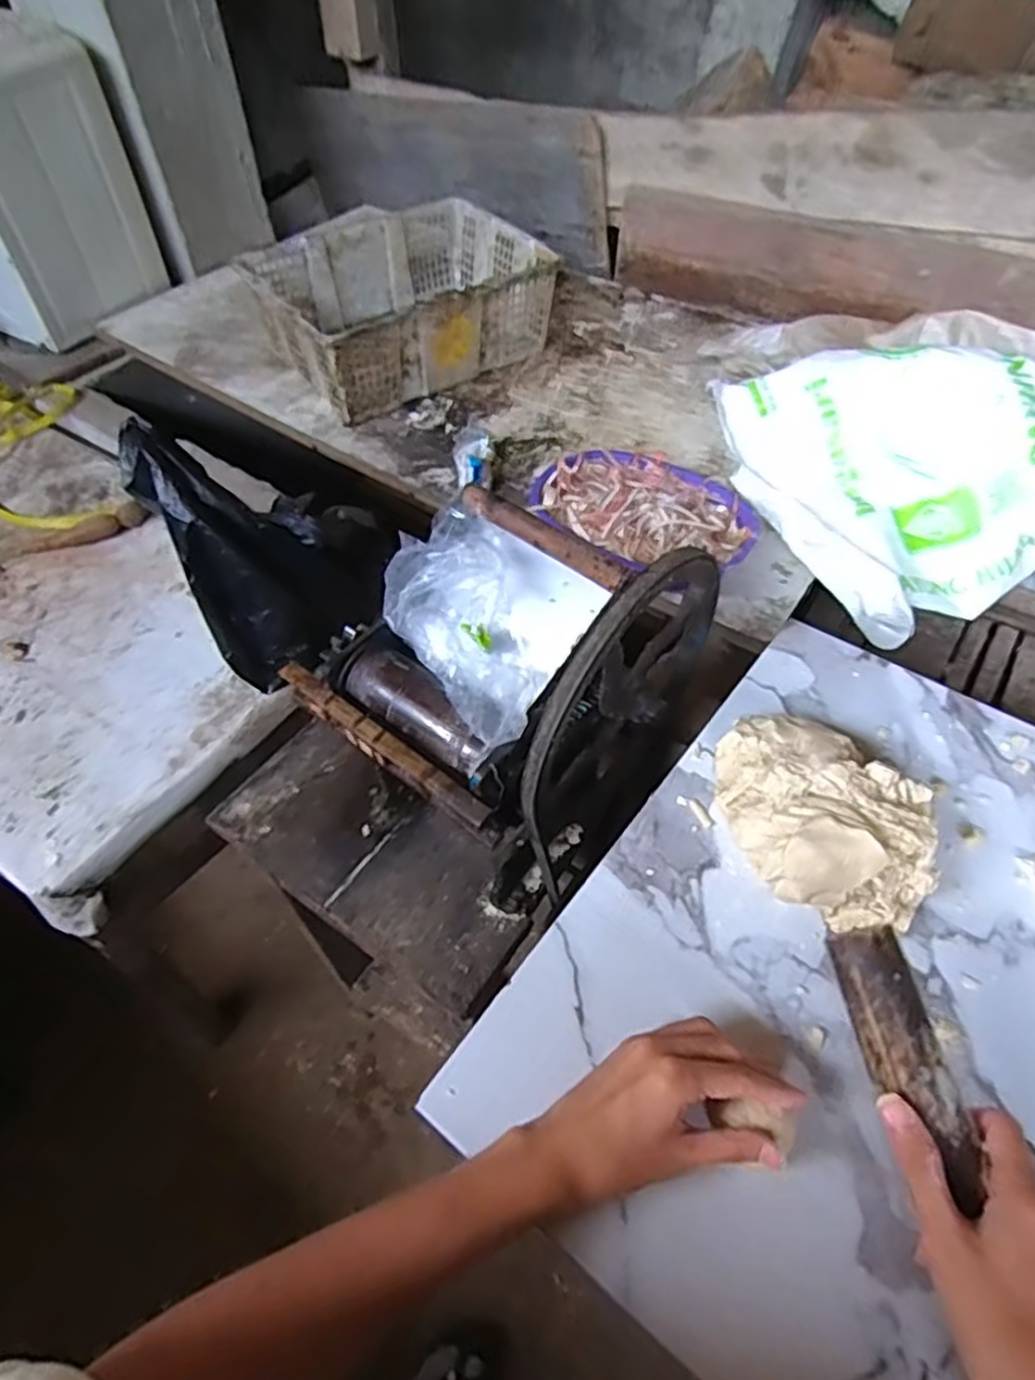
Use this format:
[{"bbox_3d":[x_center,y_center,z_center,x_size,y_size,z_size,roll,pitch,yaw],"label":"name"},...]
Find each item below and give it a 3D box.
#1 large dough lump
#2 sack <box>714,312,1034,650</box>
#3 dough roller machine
[{"bbox_3d":[0.214,0.080,0.501,0.134,0.065,0.160,0,52,0],"label":"large dough lump"},{"bbox_3d":[0.640,-0.281,0.942,0.683,0.192,0.397,-1,52,0],"label":"sack"},{"bbox_3d":[-0.008,-0.001,0.670,0.237,0.346,0.274,33,59,23],"label":"dough roller machine"}]

